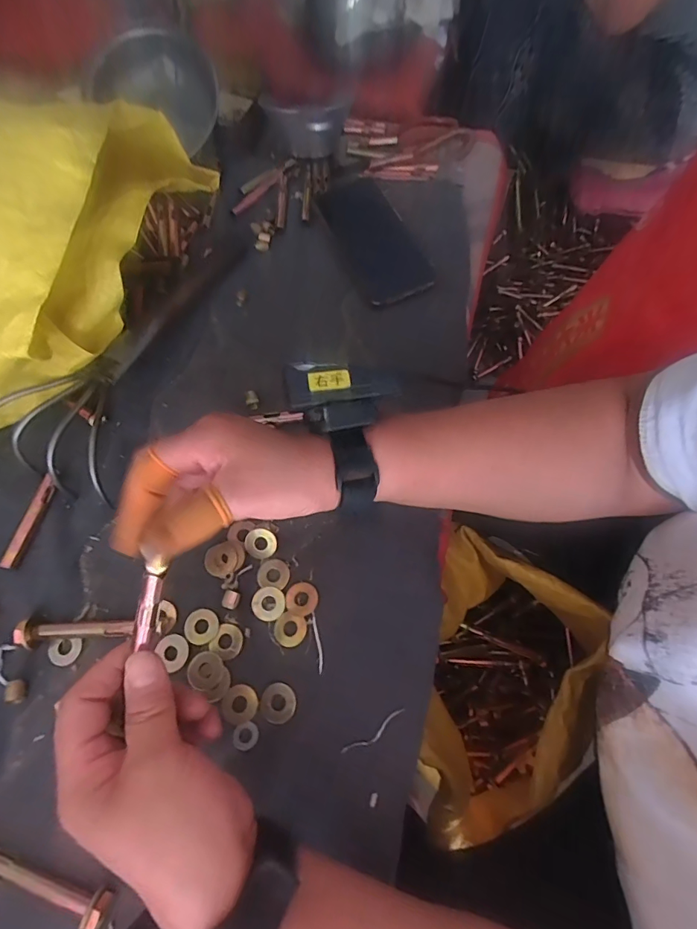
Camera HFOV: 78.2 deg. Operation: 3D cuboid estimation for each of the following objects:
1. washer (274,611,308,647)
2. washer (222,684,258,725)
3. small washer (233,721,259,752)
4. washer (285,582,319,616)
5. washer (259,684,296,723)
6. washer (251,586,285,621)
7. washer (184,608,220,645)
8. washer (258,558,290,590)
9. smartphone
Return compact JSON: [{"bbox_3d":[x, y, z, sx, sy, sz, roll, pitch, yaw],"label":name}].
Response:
[{"bbox_3d":[-0.042,0.119,0.310,0.023,0.004,0.022,17,69,7],"label":"washer"},{"bbox_3d":[-0.074,0.165,0.295,0.022,0.004,0.023,0,68,0],"label":"washer"},{"bbox_3d":[-0.069,0.182,0.288,0.017,0.004,0.017,17,69,7],"label":"small washer"},{"bbox_3d":[-0.035,0.099,0.318,0.024,0.004,0.023,0,68,0],"label":"washer"},{"bbox_3d":[-0.048,0.163,0.293,0.024,0.004,0.024,0,68,0],"label":"washer"},{"bbox_3d":[-0.059,0.103,0.319,0.025,0.004,0.023,0,68,0],"label":"washer"},{"bbox_3d":[-0.108,0.118,0.313,0.024,0.004,0.024,0,68,0],"label":"washer"},{"bbox_3d":[-0.057,0.084,0.329,0.024,0.004,0.022,0,68,0],"label":"washer"},{"bbox_3d":[0.021,-0.249,0.458,0.077,0.013,0.181,-24,70,-9],"label":"smartphone"}]

